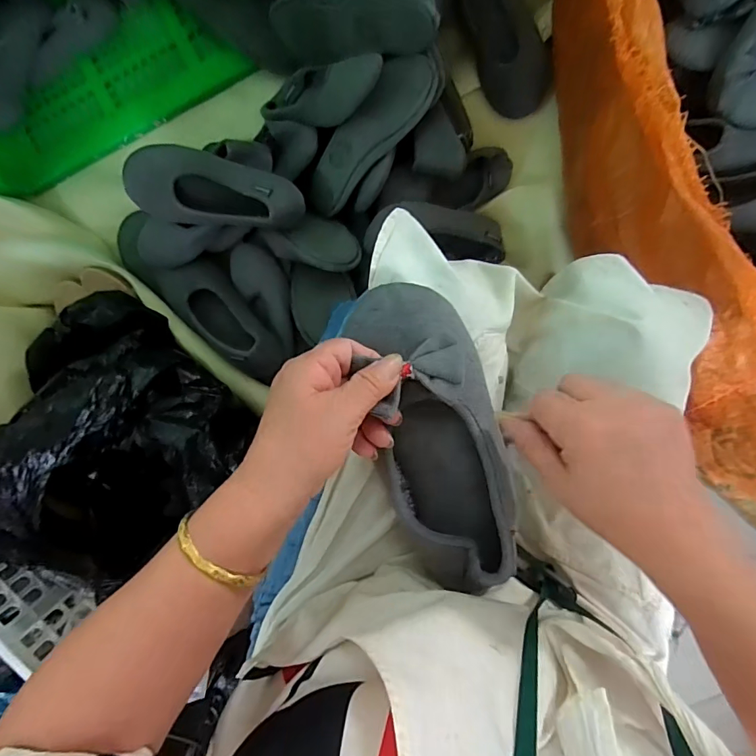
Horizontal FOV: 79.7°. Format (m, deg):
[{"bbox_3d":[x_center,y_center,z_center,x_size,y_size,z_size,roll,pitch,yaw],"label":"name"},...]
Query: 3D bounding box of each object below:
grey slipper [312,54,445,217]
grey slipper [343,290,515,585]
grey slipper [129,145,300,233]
[{"bbox_3d":[-0.009,-0.336,0.625,0.076,0.056,0.247,45,111,-4],"label":"grey slipper"},{"bbox_3d":[0.043,0.050,0.322,0.088,0.063,0.231,-14,98,3],"label":"grey slipper"},{"bbox_3d":[-0.221,-0.254,0.613,0.240,0.070,0.088,7,98,0],"label":"grey slipper"}]

